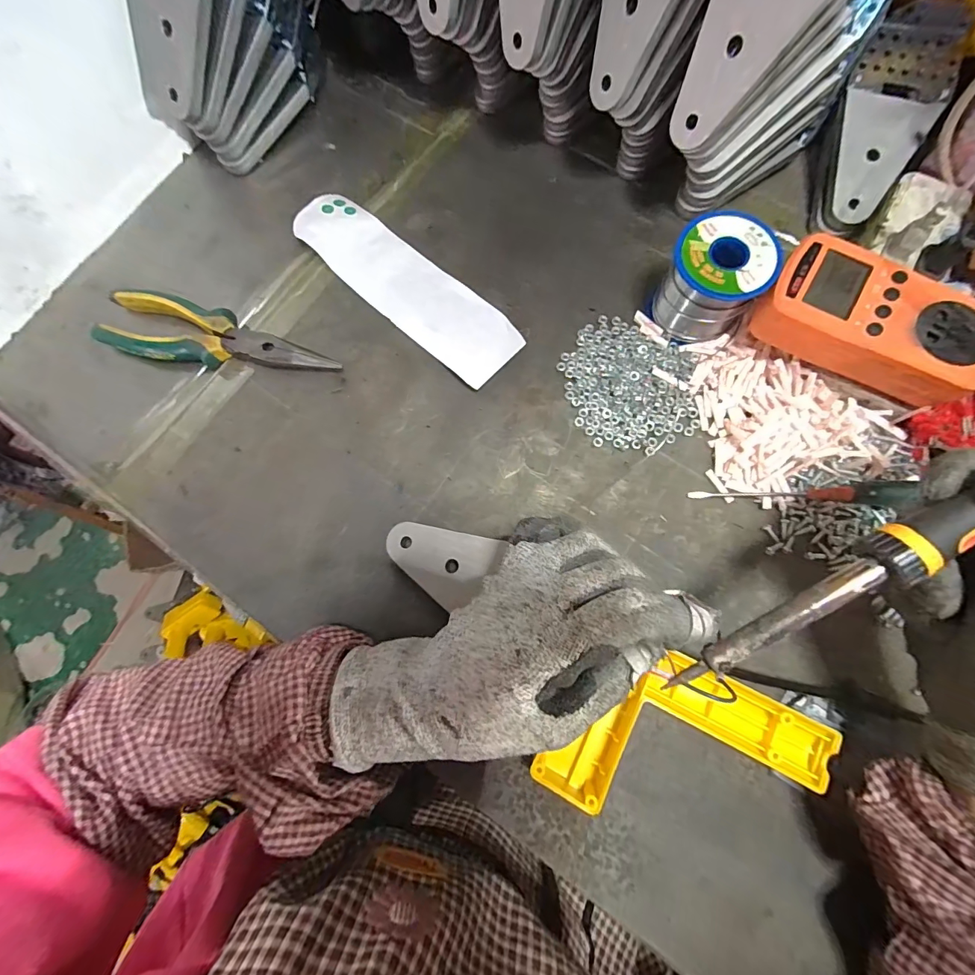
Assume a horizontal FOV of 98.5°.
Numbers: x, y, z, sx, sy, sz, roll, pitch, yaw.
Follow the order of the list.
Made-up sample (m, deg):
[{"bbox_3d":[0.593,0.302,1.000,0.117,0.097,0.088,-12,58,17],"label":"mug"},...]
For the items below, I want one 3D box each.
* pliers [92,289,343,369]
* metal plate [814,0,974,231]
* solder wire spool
[{"bbox_3d":[-0.212,-0.118,0.329,0.190,0.024,0.049,10,78,4],"label":"pliers"},{"bbox_3d":[0.296,-0.272,0.319,0.063,0.031,0.142,21,101,6],"label":"metal plate"},{"bbox_3d":[0.158,-0.145,0.300,0.063,0.061,0.061,0,77,2],"label":"solder wire spool"}]

